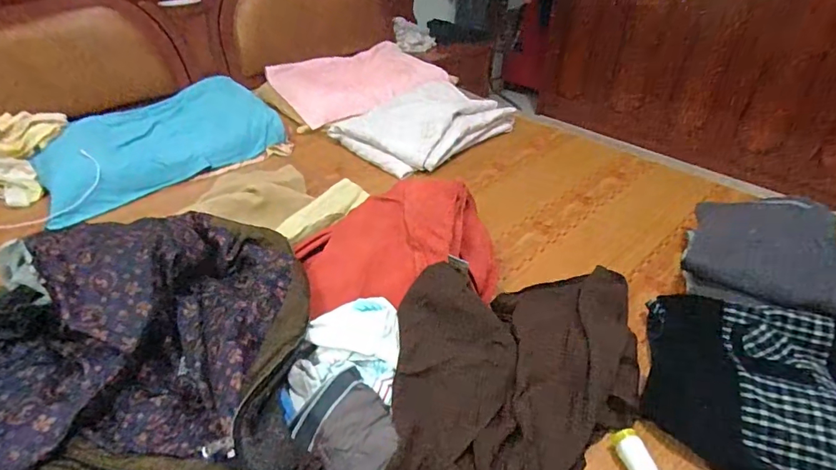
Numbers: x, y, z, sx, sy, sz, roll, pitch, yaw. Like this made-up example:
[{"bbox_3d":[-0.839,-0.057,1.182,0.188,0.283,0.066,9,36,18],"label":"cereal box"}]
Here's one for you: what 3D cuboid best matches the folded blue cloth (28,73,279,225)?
[{"bbox_3d":[-0.818,-0.308,1.479,0.693,0.144,0.435,-31,46,-34],"label":"folded blue cloth"}]

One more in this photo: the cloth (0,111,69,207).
[{"bbox_3d":[-1.162,-0.228,1.289,0.248,0.070,0.346,15,64,-28],"label":"cloth"}]

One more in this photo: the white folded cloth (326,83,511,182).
[{"bbox_3d":[0.016,-0.386,1.601,0.517,0.122,0.400,-30,46,-33],"label":"white folded cloth"}]

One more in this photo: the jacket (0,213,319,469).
[{"bbox_3d":[-0.467,0.182,0.727,0.574,0.191,0.566,-5,37,-6],"label":"jacket"}]

